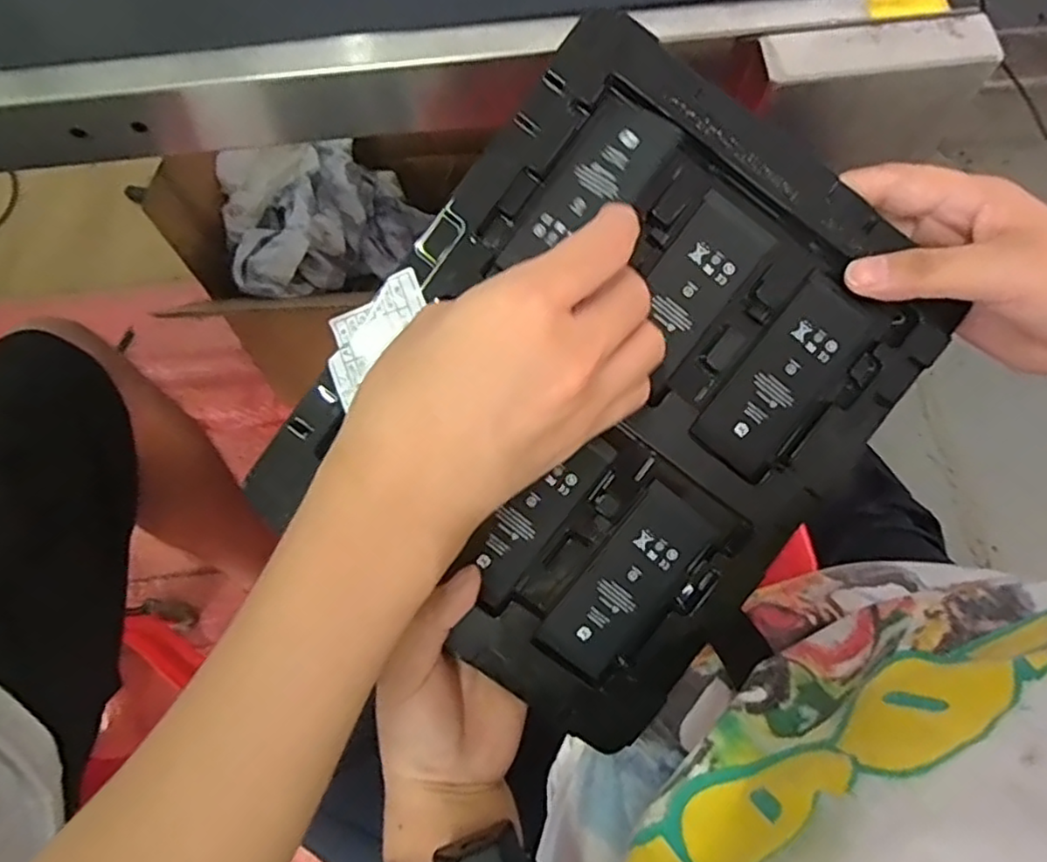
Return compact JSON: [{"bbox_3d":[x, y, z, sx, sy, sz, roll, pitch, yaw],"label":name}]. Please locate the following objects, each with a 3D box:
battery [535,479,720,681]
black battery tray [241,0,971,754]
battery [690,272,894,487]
[{"bbox_3d":[0.050,0.072,0.313,0.042,0.004,0.091,36,94,-5],"label":"battery"},{"bbox_3d":[0.040,-0.017,0.305,0.217,0.013,0.270,37,94,-2],"label":"black battery tray"},{"bbox_3d":[0.122,-0.025,0.307,0.043,0.004,0.094,38,93,-5],"label":"battery"}]

